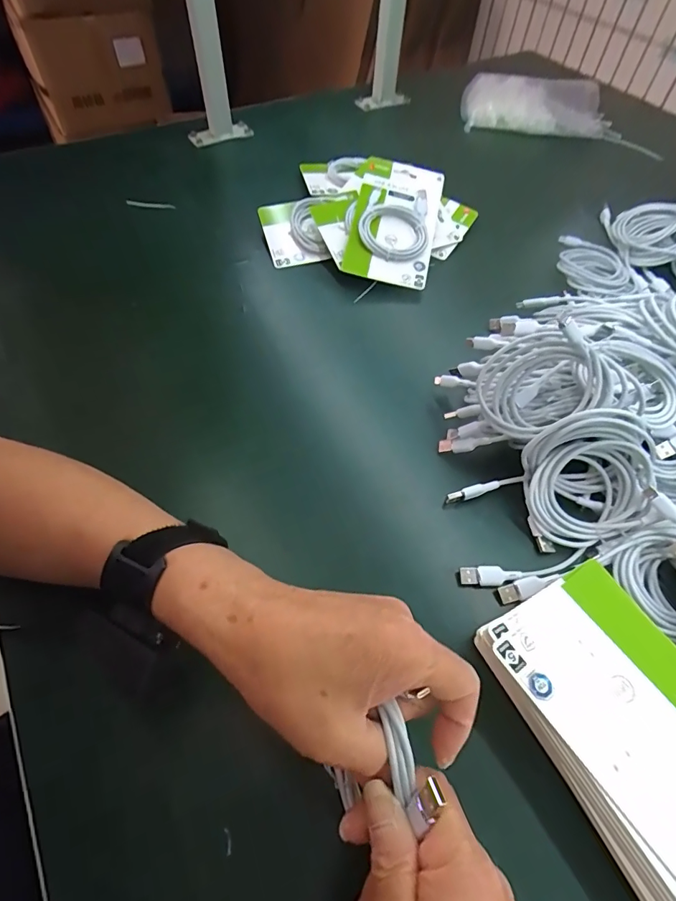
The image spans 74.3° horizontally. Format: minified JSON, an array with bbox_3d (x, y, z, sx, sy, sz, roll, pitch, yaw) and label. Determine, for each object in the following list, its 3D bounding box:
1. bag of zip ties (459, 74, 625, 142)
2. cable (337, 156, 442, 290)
[{"bbox_3d":[0.320,-0.557,0.719,0.242,0.053,0.128,2,57,-1],"label":"bag of zip ties"},{"bbox_3d":[0.068,-0.275,0.534,0.101,0.016,0.159,12,82,-4],"label":"cable"}]

